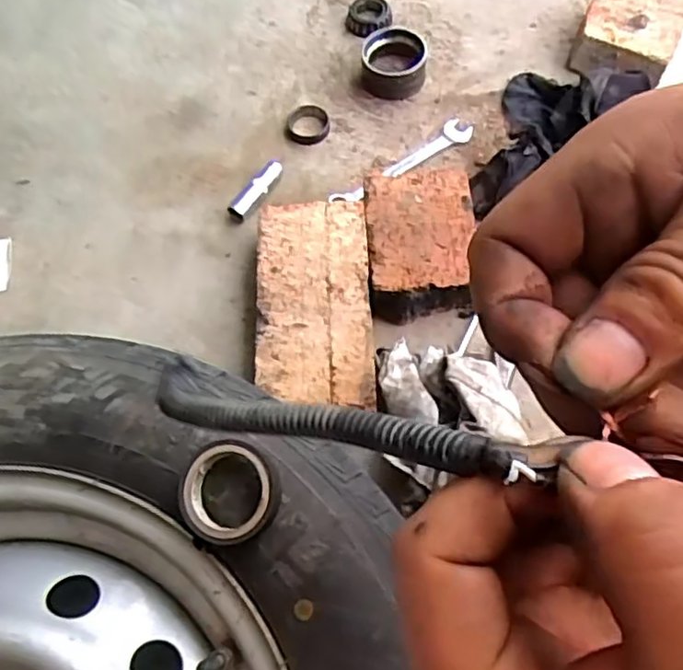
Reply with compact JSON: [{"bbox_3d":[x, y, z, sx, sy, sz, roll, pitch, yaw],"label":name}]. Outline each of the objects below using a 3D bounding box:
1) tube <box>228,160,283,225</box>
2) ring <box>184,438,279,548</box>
[{"bbox_3d":[-0.095,-0.158,0.714,0.019,0.024,0.081,35,71,17],"label":"tube"},{"bbox_3d":[-0.064,0.093,0.381,0.054,0.017,0.058,-1,65,2],"label":"ring"}]

